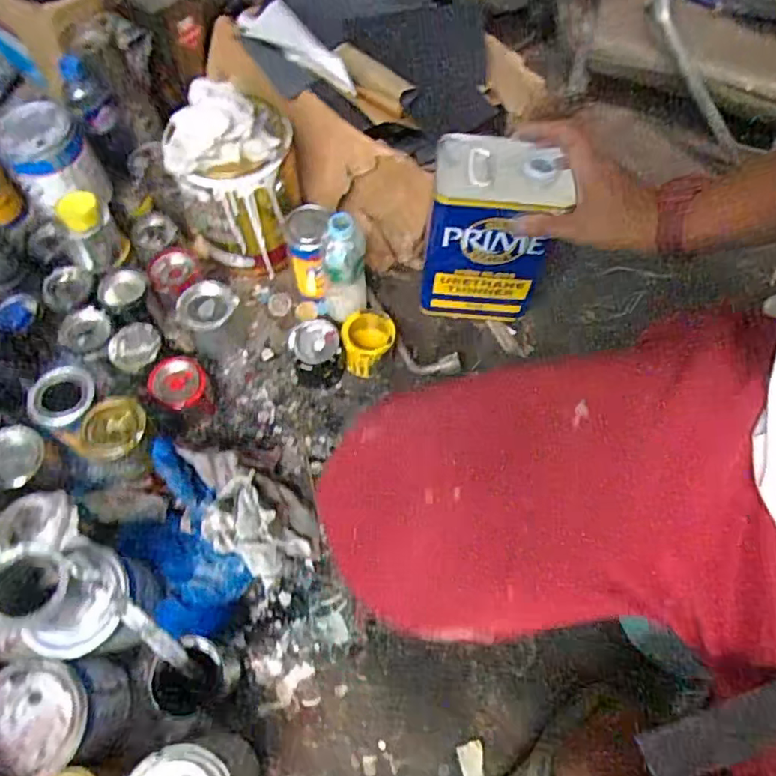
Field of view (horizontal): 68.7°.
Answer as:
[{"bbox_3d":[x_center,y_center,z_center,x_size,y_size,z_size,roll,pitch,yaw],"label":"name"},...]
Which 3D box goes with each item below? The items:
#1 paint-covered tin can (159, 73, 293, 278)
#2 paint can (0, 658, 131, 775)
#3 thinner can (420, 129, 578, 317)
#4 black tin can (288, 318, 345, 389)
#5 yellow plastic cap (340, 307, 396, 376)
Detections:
[{"bbox_3d":[-0.209,-0.288,0.792,0.143,0.246,0.139,1,64,-2],"label":"paint-covered tin can"},{"bbox_3d":[-0.330,0.329,0.571,0.098,0.118,0.098,1,64,-2],"label":"paint can"},{"bbox_3d":[0.138,-0.204,0.772,0.159,0.246,0.103,10,64,3],"label":"thinner can"},{"bbox_3d":[-0.102,-0.046,0.807,0.071,0.080,0.071,1,64,-2],"label":"black tin can"},{"bbox_3d":[-0.028,-0.069,0.824,0.073,0.065,0.087,3,64,0],"label":"yellow plastic cap"}]

